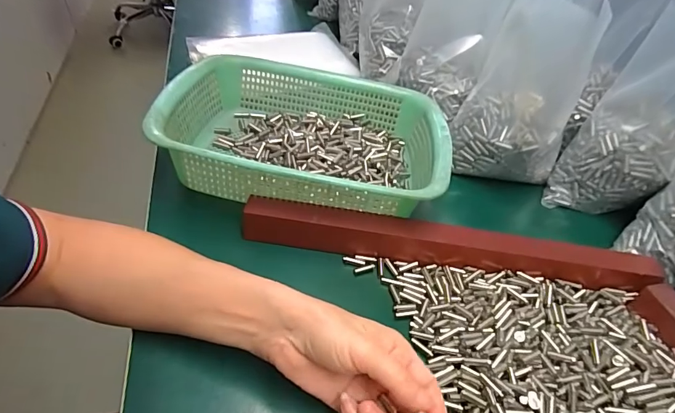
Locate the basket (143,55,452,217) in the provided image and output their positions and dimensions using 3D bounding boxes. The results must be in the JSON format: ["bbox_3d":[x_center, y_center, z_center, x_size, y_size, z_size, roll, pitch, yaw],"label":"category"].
[{"bbox_3d":[-0.031,-0.080,0.473,0.300,0.087,0.226,6,44,-1],"label":"basket"}]

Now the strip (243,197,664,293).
[{"bbox_3d":[0.107,0.036,0.402,0.390,0.034,0.030,8,44,1],"label":"strip"}]

